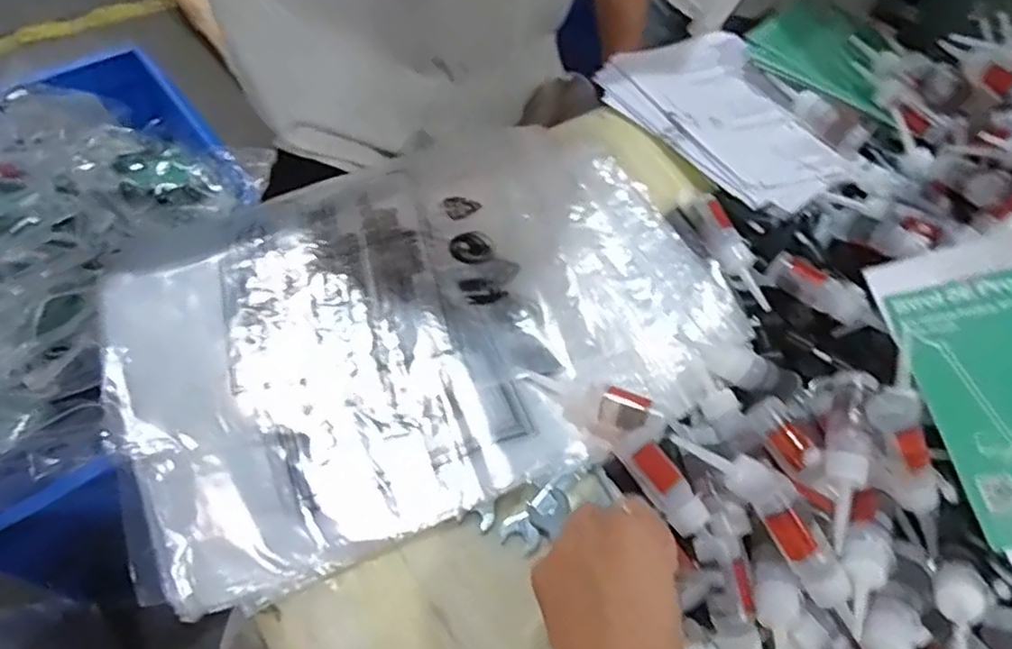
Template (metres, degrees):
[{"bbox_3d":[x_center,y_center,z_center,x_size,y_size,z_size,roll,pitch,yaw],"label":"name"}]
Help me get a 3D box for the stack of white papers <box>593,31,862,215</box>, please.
[{"bbox_3d":[0.212,-0.197,0.661,0.162,0.025,0.227,-28,68,-23],"label":"stack of white papers"}]

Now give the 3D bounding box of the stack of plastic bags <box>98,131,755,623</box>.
[{"bbox_3d":[-0.062,-0.007,0.515,0.423,0.036,0.289,-19,59,-16],"label":"stack of plastic bags"}]

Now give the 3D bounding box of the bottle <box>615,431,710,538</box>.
[{"bbox_3d":[0.099,0.100,0.440,0.022,0.018,0.066,-34,79,-23],"label":"bottle"}]

